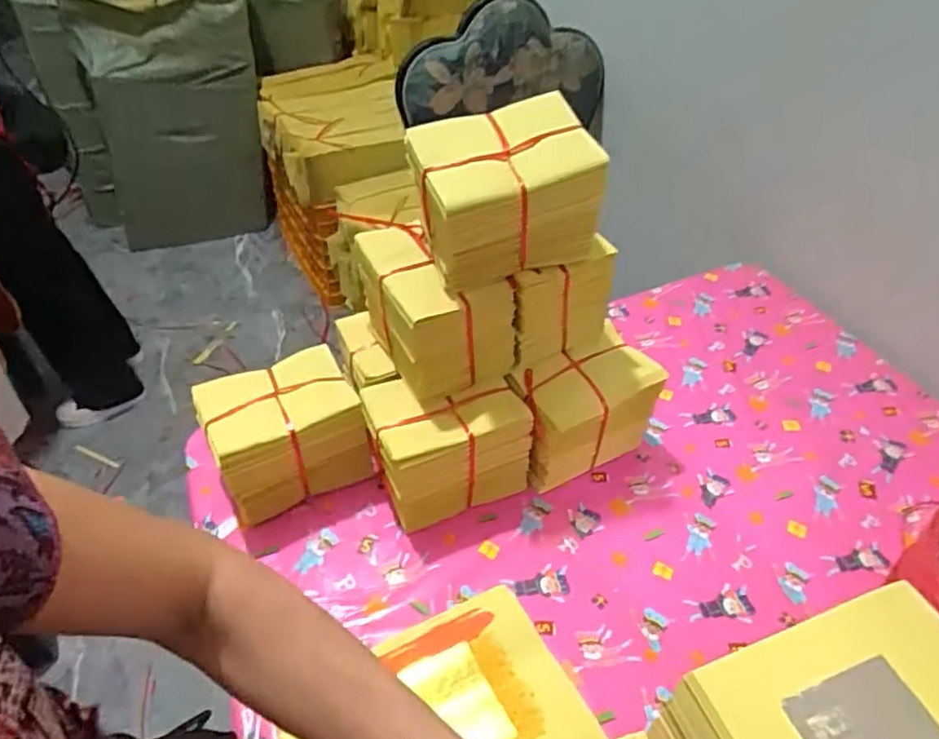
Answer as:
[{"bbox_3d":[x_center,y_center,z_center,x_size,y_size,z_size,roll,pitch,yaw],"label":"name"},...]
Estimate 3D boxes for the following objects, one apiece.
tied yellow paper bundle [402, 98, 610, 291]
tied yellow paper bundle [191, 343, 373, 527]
[{"bbox_3d":[0.036,-0.178,0.665,0.171,0.142,0.125,-11,43,-14],"label":"tied yellow paper bundle"},{"bbox_3d":[-0.215,0.086,0.773,0.165,0.130,0.145,-20,46,-22],"label":"tied yellow paper bundle"}]

